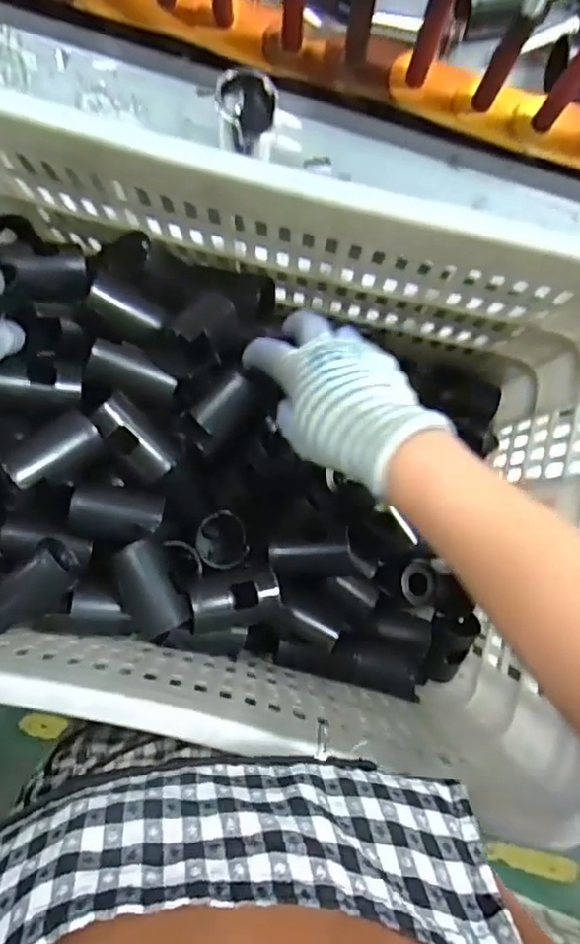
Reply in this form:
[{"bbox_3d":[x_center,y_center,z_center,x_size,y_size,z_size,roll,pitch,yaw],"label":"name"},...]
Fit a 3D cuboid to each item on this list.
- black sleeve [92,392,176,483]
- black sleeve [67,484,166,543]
[{"bbox_3d":[-0.116,-0.027,0.451,0.034,0.032,0.067,-40,110,-7],"label":"black sleeve"},{"bbox_3d":[-0.130,0.031,0.456,0.067,0.042,0.043,6,88,-8],"label":"black sleeve"}]

